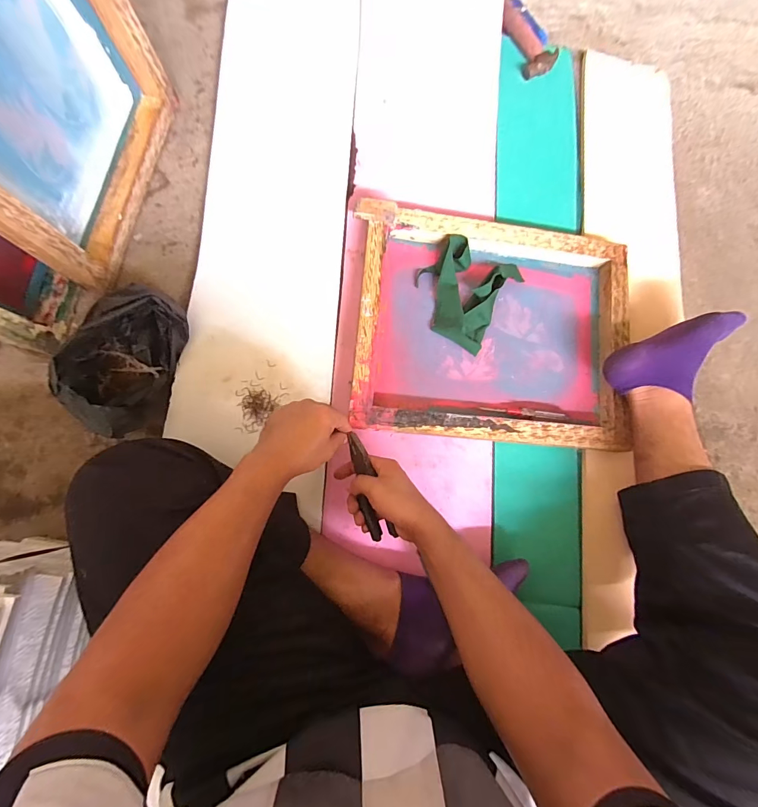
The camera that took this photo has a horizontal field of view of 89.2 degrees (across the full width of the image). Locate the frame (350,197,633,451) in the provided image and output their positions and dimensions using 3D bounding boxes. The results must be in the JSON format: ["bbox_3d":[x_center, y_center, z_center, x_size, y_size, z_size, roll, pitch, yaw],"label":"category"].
[{"bbox_3d":[0.193,-0.131,0.651,0.454,0.049,0.384,6,82,-6],"label":"frame"}]

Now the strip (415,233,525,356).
[{"bbox_3d":[0.144,-0.195,0.658,0.151,0.033,0.174,31,80,-1],"label":"strip"}]

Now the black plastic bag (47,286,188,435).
[{"bbox_3d":[-0.362,-0.066,0.545,0.119,0.102,0.208,15,81,-4],"label":"black plastic bag"}]

